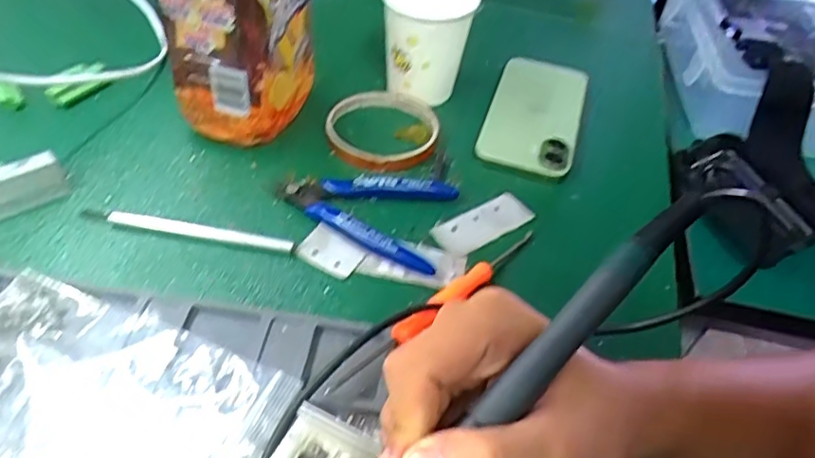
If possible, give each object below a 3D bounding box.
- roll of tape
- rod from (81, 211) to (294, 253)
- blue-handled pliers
[{"bbox_3d":[-0.016,-0.077,0.460,0.078,0.011,0.090,18,45,10],"label":"roll of tape"},{"bbox_3d":[-0.135,0.000,0.377,0.131,0.007,0.008,10,45,3],"label":"rod"},{"bbox_3d":[-0.028,-0.017,0.400,0.112,0.016,0.072,19,46,11],"label":"blue-handled pliers"}]

